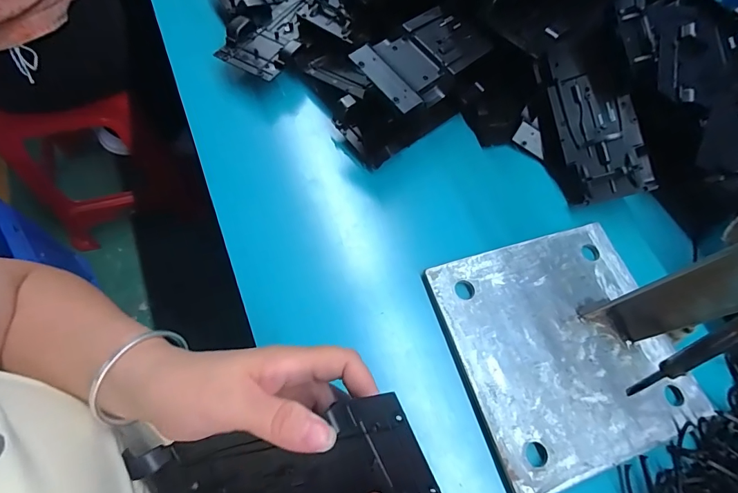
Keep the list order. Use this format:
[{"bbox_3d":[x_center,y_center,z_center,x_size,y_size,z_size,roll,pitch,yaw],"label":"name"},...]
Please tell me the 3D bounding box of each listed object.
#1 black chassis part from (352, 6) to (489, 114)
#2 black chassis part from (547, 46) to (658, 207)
[{"bbox_3d":[0.049,-0.175,0.369,0.074,0.025,0.120,41,69,12],"label":"black chassis part"},{"bbox_3d":[0.229,-0.125,0.404,0.073,0.019,0.159,-10,84,21],"label":"black chassis part"}]

